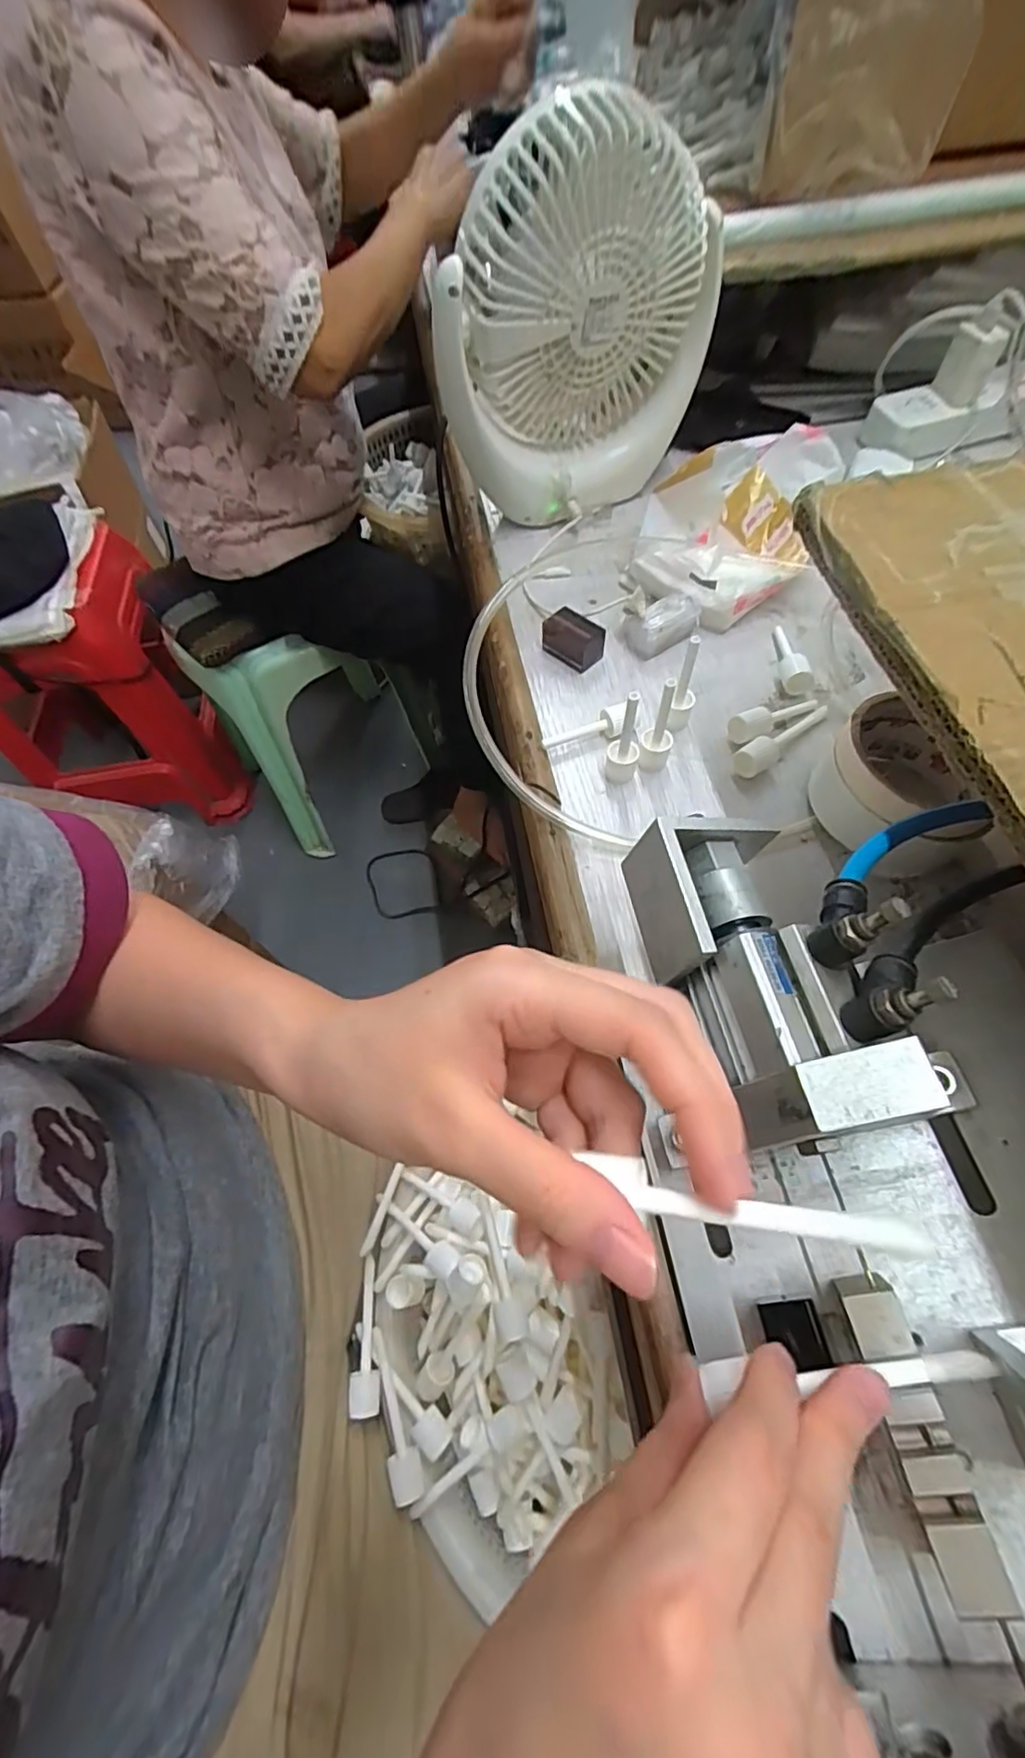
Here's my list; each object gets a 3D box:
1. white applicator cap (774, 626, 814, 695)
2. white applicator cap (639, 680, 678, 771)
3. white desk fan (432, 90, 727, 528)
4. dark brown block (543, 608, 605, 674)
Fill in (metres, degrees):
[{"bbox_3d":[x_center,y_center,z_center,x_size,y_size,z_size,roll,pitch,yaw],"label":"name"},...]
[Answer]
[{"bbox_3d":[0.184,-0.152,0.399,0.016,0.016,0.064,-1,61,4],"label":"white applicator cap"},{"bbox_3d":[0.086,-0.089,0.350,0.019,0.065,0.017,12,63,11],"label":"white applicator cap"},{"bbox_3d":[0.043,-0.380,0.425,0.191,0.198,0.079,-27,63,-10],"label":"white desk fan"},{"bbox_3d":[0.040,-0.166,0.414,0.042,0.022,0.025,39,71,22],"label":"dark brown block"}]

